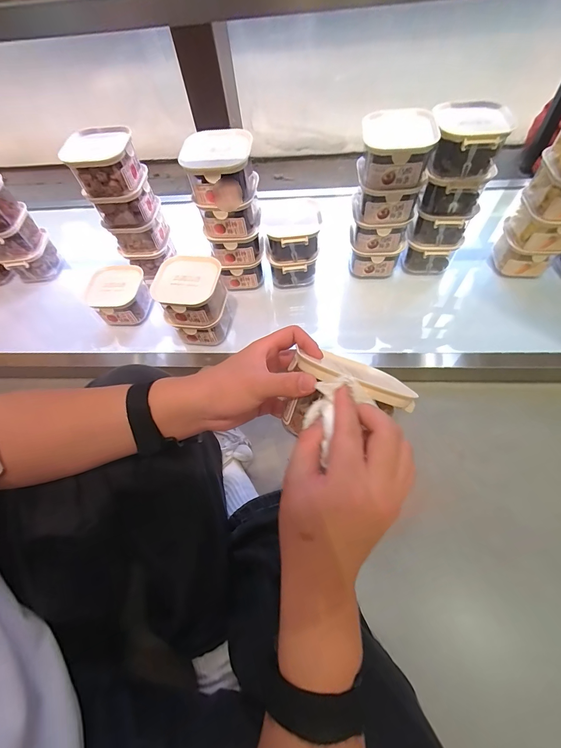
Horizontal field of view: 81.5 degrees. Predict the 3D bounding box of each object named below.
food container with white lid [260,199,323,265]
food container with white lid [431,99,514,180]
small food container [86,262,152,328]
[{"bbox_3d":[0.024,-0.288,0.658,0.109,0.081,0.110,-7,60,1],"label":"food container with white lid"},{"bbox_3d":[0.304,-0.383,0.532,0.104,0.072,0.112,3,61,7],"label":"food container with white lid"},{"bbox_3d":[-0.347,-0.166,0.704,0.115,0.084,0.110,0,60,5],"label":"small food container"}]

